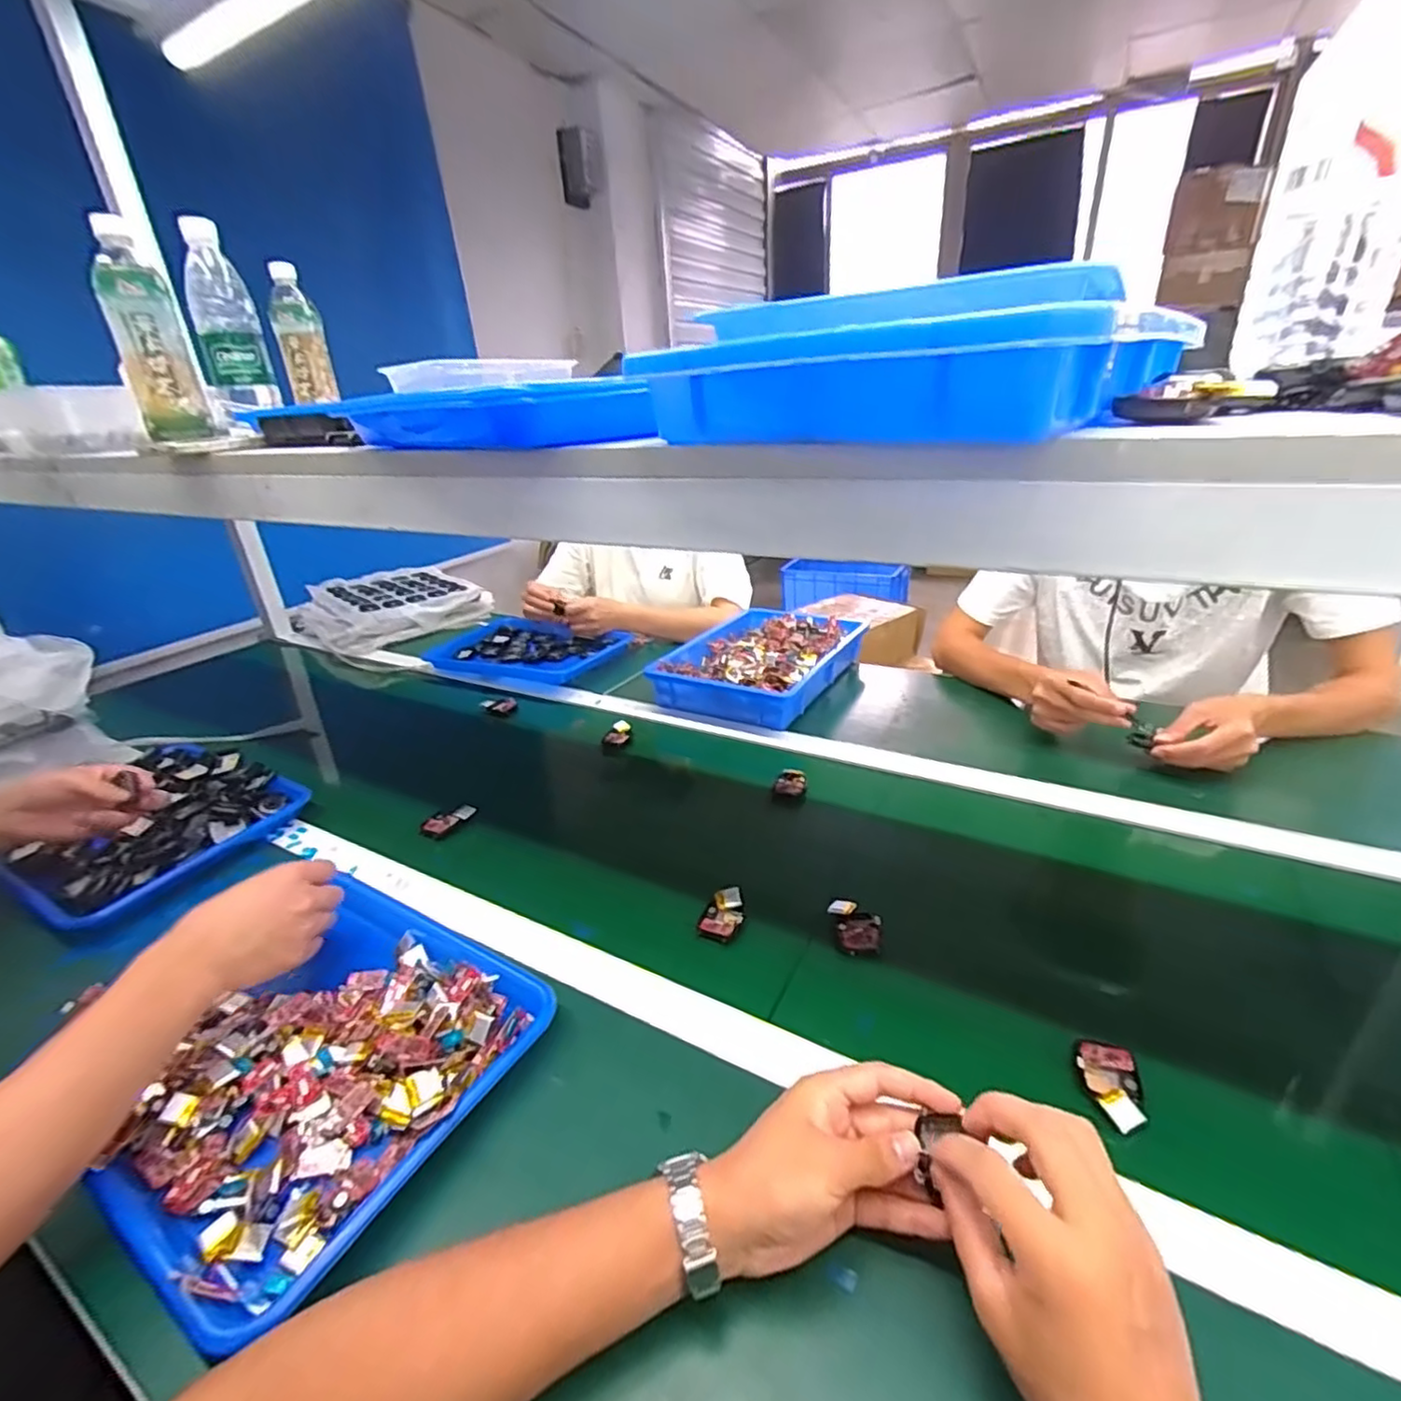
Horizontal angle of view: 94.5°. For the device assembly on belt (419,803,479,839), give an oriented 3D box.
[{"bbox_3d":[-0.297,0.142,0.766,0.027,0.017,0.065,19,35,40],"label":"device assembly on belt"}]

